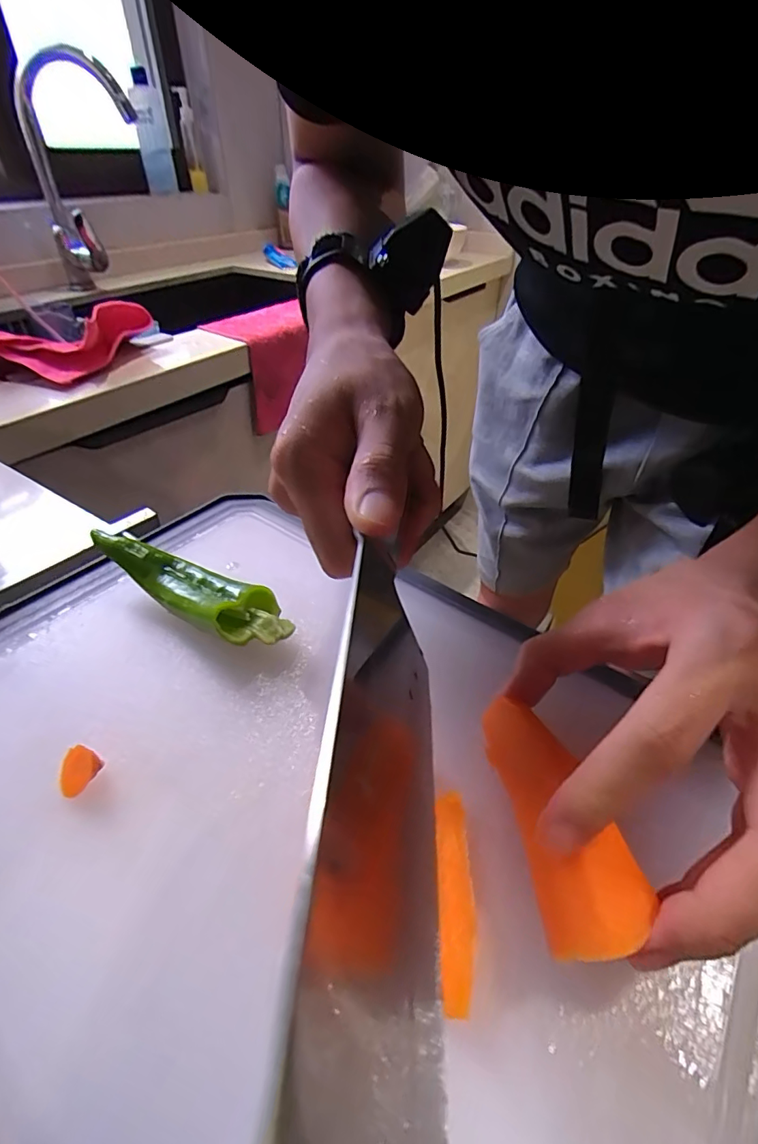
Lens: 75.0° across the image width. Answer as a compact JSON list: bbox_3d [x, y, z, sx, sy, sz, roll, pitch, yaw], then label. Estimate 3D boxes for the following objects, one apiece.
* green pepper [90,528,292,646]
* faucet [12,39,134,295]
[{"bbox_3d":[-0.099,0.009,0.264,0.119,0.031,0.038,22,45,24],"label":"green pepper"},{"bbox_3d":[-0.488,-0.667,0.838,0.164,0.314,0.115,-19,43,-21],"label":"faucet"}]

